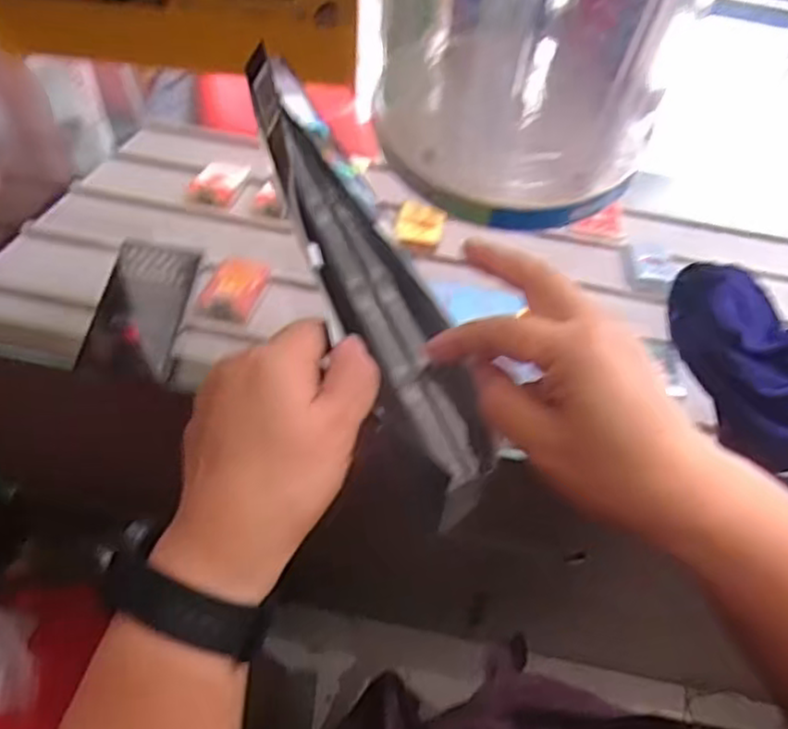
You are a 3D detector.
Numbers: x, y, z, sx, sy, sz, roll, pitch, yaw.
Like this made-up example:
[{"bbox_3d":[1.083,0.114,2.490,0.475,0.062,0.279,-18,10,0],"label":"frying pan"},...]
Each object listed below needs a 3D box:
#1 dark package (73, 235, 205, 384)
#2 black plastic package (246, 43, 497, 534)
[{"bbox_3d":[-0.163,-0.037,0.455,0.051,0.020,0.100,7,63,1],"label":"dark package"},{"bbox_3d":[-0.017,-0.052,0.366,0.047,0.025,0.268,-23,70,-13],"label":"black plastic package"}]

